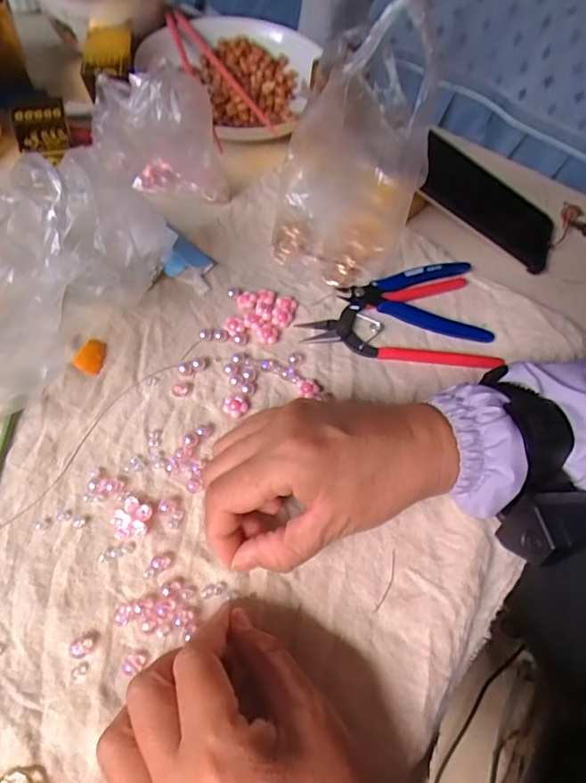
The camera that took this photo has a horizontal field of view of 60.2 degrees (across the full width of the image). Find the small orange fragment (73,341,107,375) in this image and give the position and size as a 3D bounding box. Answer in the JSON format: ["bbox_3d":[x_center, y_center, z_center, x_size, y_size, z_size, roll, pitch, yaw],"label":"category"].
[{"bbox_3d":[-0.136,-0.025,0.343,0.017,0.006,0.026,18,59,5],"label":"small orange fragment"}]

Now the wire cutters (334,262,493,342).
[{"bbox_3d":[0.095,-0.072,0.394,0.114,0.010,0.078,-5,60,-9],"label":"wire cutters"}]

